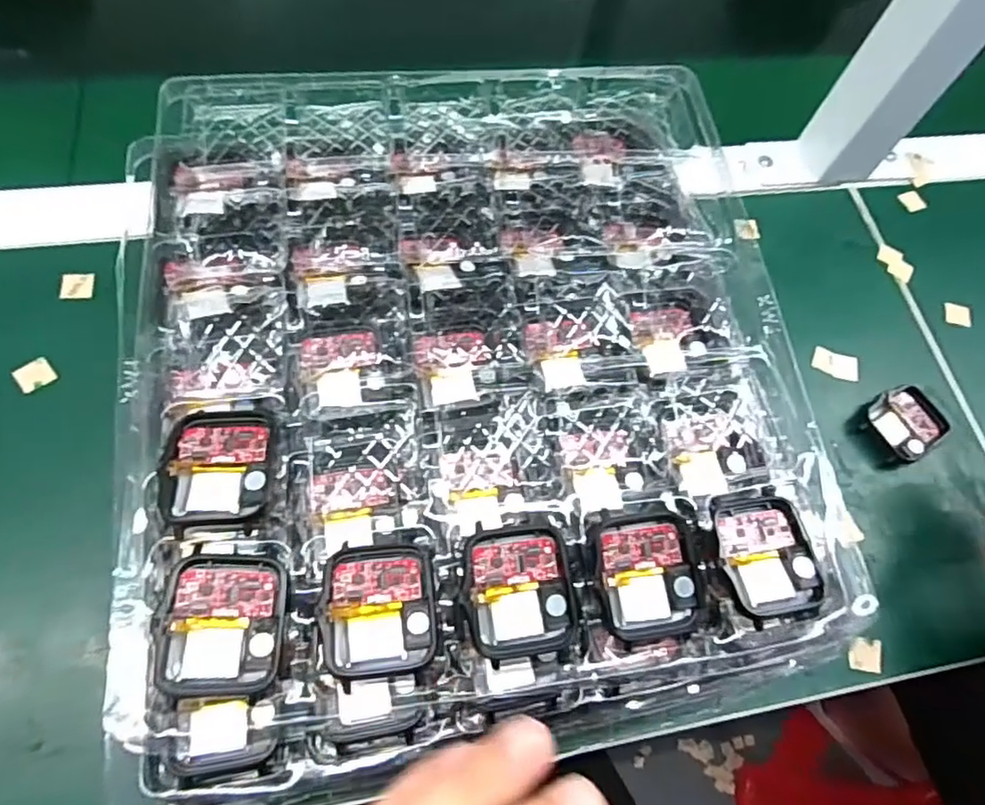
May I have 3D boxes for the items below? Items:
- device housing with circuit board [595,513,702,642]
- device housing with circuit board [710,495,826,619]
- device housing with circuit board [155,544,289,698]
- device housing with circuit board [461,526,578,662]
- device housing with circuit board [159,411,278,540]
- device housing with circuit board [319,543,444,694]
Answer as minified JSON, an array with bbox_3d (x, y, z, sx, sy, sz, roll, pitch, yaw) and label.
[{"bbox_3d":[0.056,0.063,0.226,0.035,0.005,0.043,-5,82,-8],"label":"device housing with circuit board"},{"bbox_3d":[0.104,0.059,0.242,0.035,0.014,0.045,-2,66,-8],"label":"device housing with circuit board"},{"bbox_3d":[-0.087,0.073,0.204,0.037,0.005,0.043,6,72,-20],"label":"device housing with circuit board"},{"bbox_3d":[0.009,0.066,0.216,0.037,0.008,0.043,-5,66,-9],"label":"device housing with circuit board"},{"bbox_3d":[-0.098,0.024,0.225,0.038,0.009,0.047,-5,66,-9],"label":"device housing with circuit board"},{"bbox_3d":[-0.038,0.070,0.213,0.038,0.007,0.044,-4,66,-9],"label":"device housing with circuit board"}]

